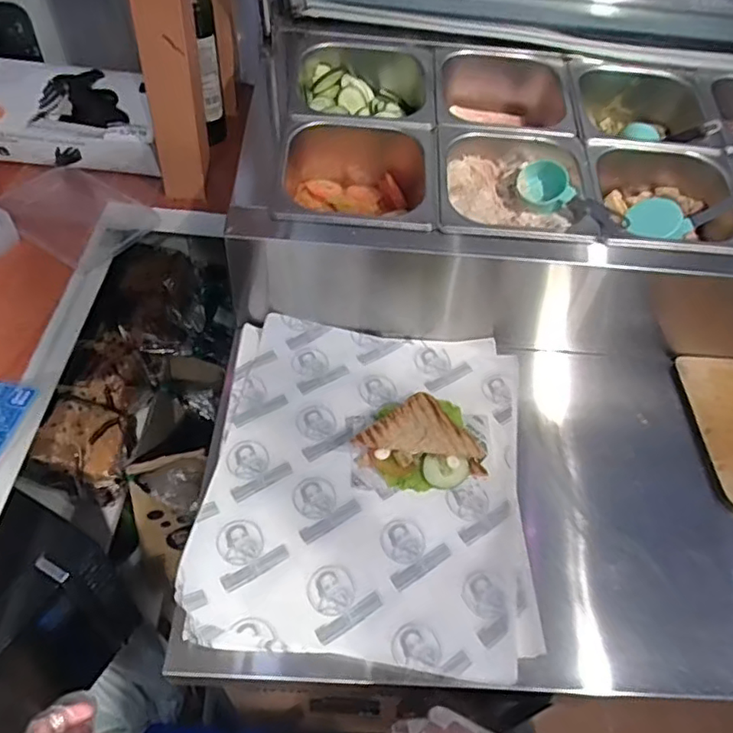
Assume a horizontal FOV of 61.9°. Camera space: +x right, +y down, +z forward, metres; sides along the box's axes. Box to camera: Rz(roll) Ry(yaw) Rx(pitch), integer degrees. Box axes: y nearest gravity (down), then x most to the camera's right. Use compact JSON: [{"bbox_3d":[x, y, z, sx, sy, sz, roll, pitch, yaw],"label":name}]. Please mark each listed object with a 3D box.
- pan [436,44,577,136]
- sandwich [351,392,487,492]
[{"bbox_3d":[0.170,-0.338,0.796,0.173,0.089,0.171,5,52,-2],"label":"pan"},{"bbox_3d":[0.053,0.074,0.619,0.125,0.049,0.095,-12,55,-15],"label":"sandwich"}]

